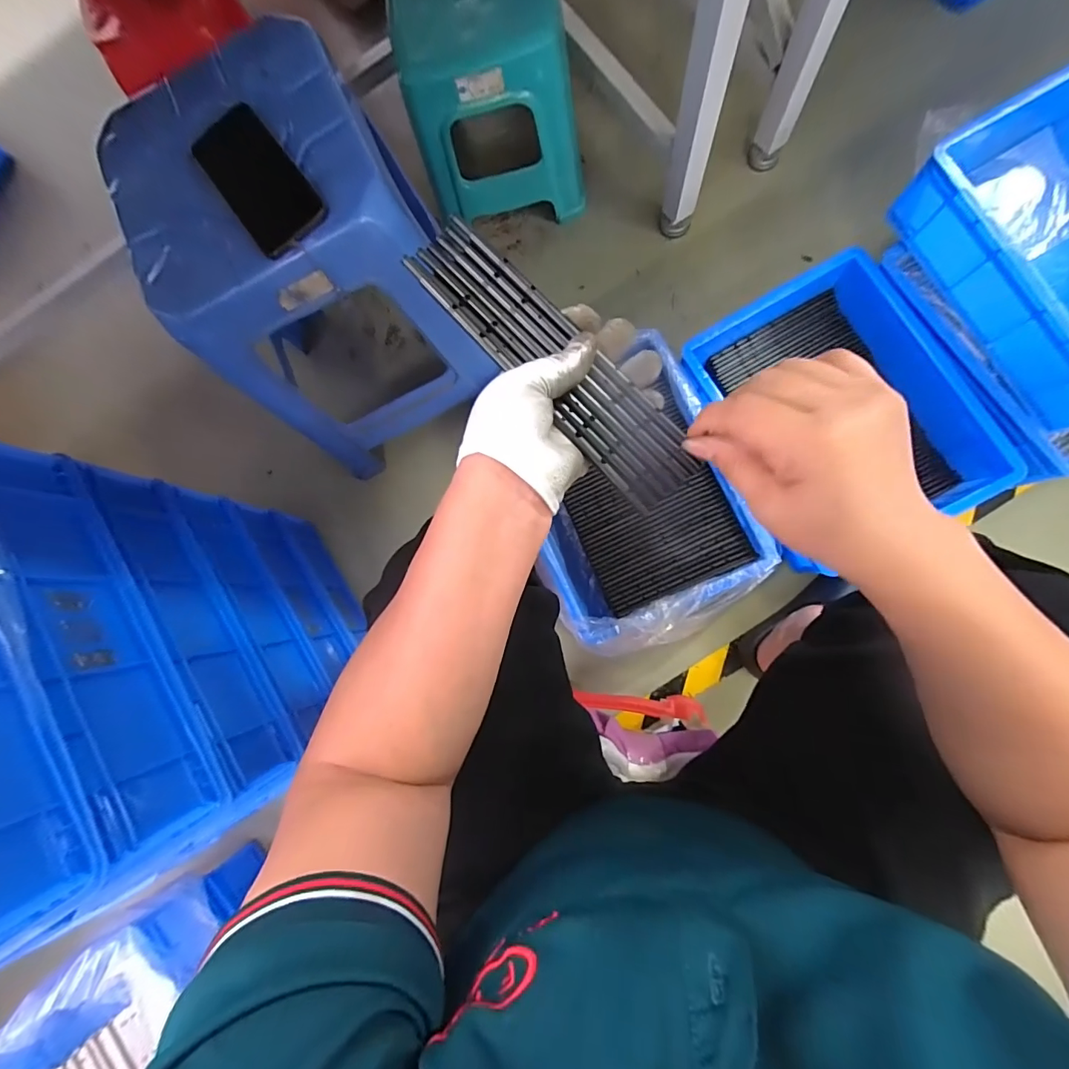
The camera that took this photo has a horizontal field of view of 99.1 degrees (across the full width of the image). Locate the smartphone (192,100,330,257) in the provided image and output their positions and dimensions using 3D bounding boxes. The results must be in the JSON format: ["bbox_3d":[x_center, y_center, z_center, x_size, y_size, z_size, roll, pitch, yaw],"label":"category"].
[{"bbox_3d":[-0.268,-0.342,0.440,0.075,0.010,0.142,-38,87,4],"label":"smartphone"}]

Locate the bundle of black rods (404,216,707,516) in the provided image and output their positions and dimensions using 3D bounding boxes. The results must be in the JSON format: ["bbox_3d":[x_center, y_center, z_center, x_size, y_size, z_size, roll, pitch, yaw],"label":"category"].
[{"bbox_3d":[0.015,-0.109,0.298,0.222,0.011,0.052,45,92,-3],"label":"bundle of black rods"}]

